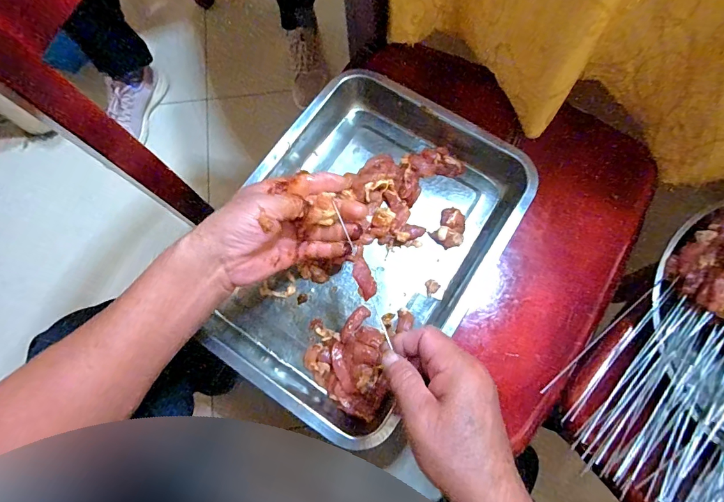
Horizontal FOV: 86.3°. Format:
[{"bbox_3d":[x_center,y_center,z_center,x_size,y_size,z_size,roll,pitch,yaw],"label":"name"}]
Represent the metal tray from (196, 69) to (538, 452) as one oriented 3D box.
[{"bbox_3d":[0.000,-0.015,0.413,0.256,0.043,0.350,33,77,9],"label":"metal tray"}]

